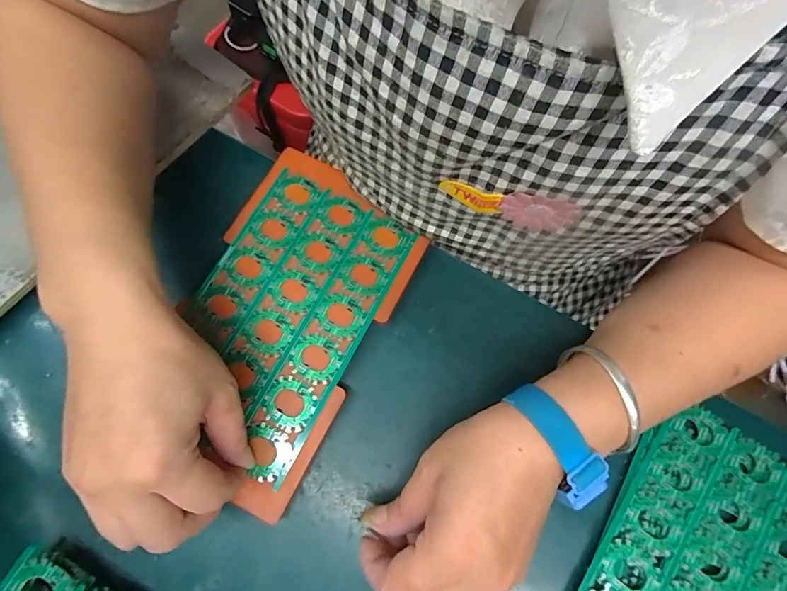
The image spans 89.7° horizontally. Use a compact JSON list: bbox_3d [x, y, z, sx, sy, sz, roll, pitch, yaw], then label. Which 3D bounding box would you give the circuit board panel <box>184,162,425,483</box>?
[{"bbox_3d":[-0.079,0.010,0.283,0.119,0.004,0.192,27,76,7],"label":"circuit board panel"}]

